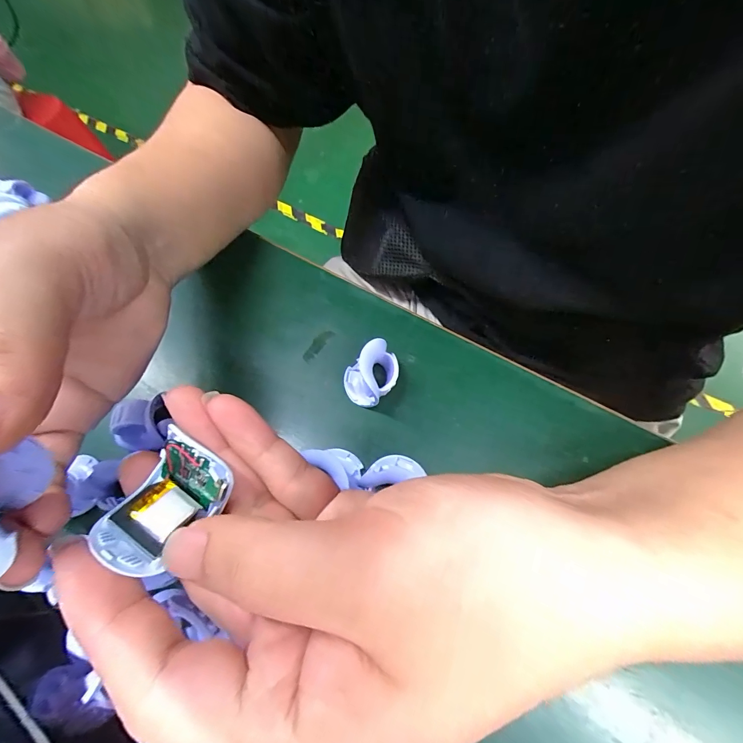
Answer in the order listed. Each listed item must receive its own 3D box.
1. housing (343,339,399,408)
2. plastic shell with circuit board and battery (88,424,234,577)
[{"bbox_3d":[0.001,0.002,0.228,0.033,0.016,0.039,35,70,18],"label":"housing"},{"bbox_3d":[-0.067,0.041,0.116,0.027,0.014,0.039,33,69,19],"label":"plastic shell with circuit board and battery"}]

